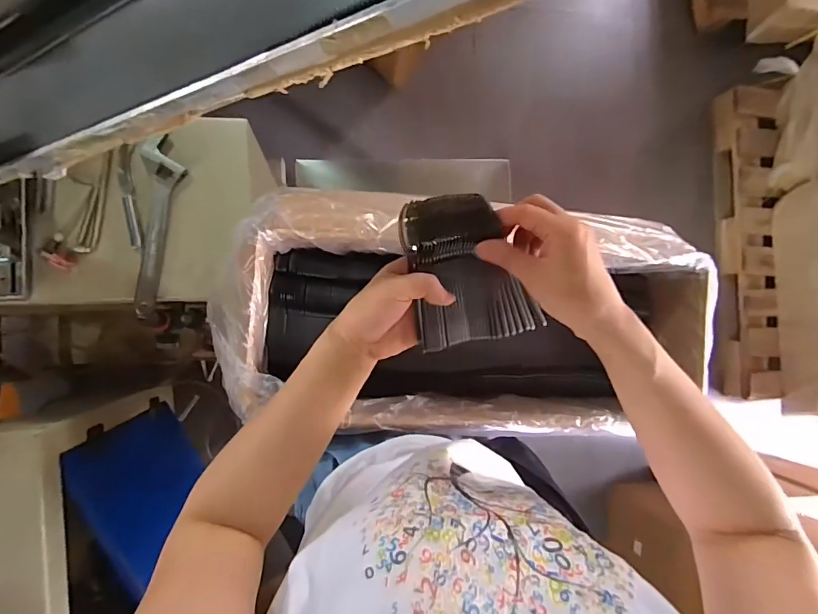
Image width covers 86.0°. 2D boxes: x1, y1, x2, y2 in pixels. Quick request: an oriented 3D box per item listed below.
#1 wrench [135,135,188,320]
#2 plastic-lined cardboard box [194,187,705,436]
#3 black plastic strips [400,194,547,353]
[{"bbox_3d":[-0.403,-0.127,0.705,0.063,0.020,0.284,3,89,-10],"label":"wrench"},{"bbox_3d":[0.093,0.010,0.676,0.680,0.203,0.312,3,89,-10],"label":"plastic-lined cardboard box"},{"bbox_3d":[0.056,-0.032,0.387,0.109,0.032,0.129,-14,92,-9],"label":"black plastic strips"}]

